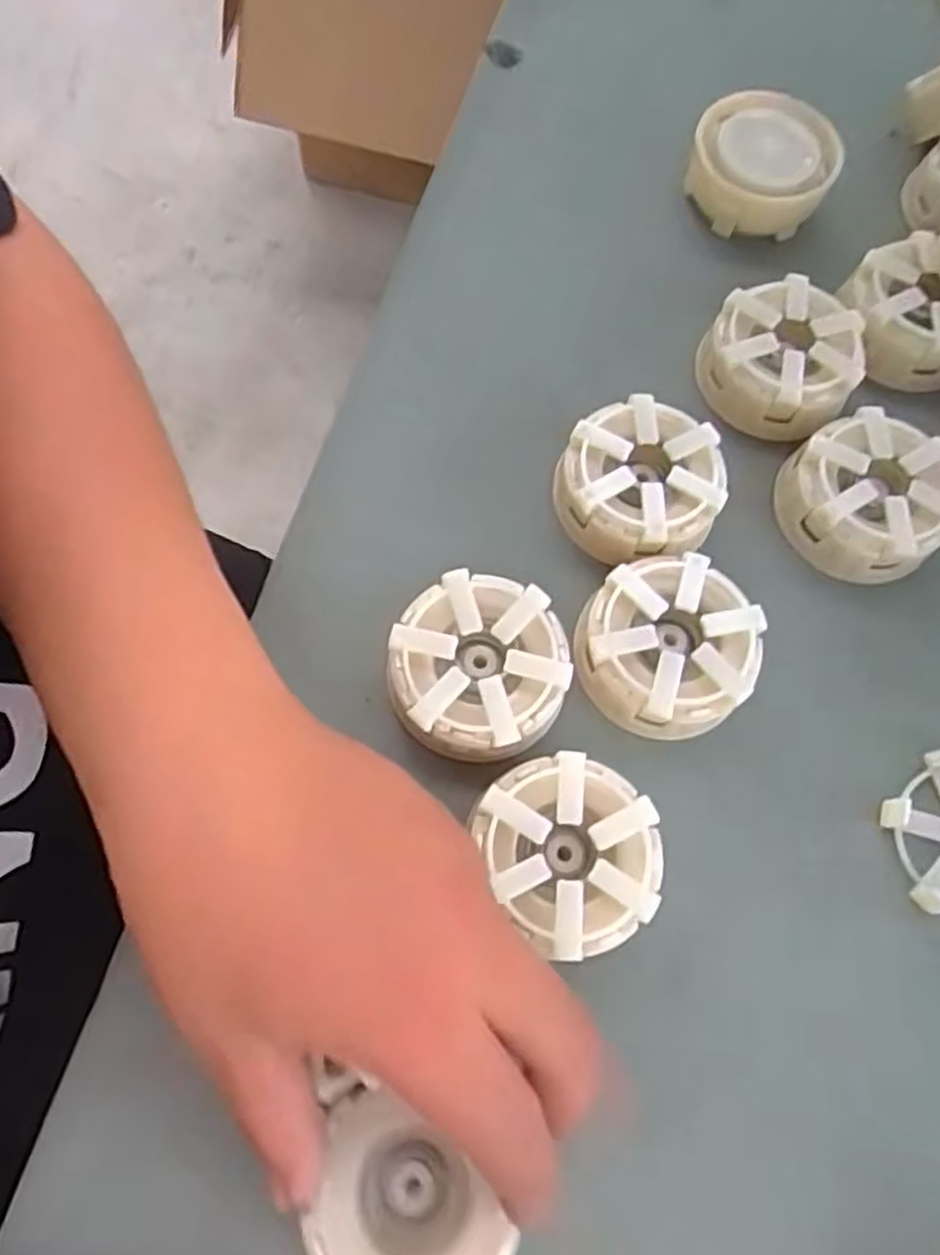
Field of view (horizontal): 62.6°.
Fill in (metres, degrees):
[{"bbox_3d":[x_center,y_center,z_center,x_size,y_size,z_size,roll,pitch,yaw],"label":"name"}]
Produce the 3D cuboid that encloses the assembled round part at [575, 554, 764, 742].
[{"bbox_3d":[0.070,0.008,0.275,0.059,0.032,0.058,0,71,-1],"label":"assembled round part"}]

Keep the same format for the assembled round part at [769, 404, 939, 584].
[{"bbox_3d":[0.150,-0.048,0.292,0.054,0.030,0.058,0,71,-1],"label":"assembled round part"}]

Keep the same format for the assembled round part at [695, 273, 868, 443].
[{"bbox_3d":[0.123,-0.106,0.308,0.058,0.026,0.053,0,71,-1],"label":"assembled round part"}]

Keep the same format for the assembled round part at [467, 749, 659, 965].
[{"bbox_3d":[0.032,0.073,0.252,0.053,0.031,0.058,0,71,-1],"label":"assembled round part"}]

